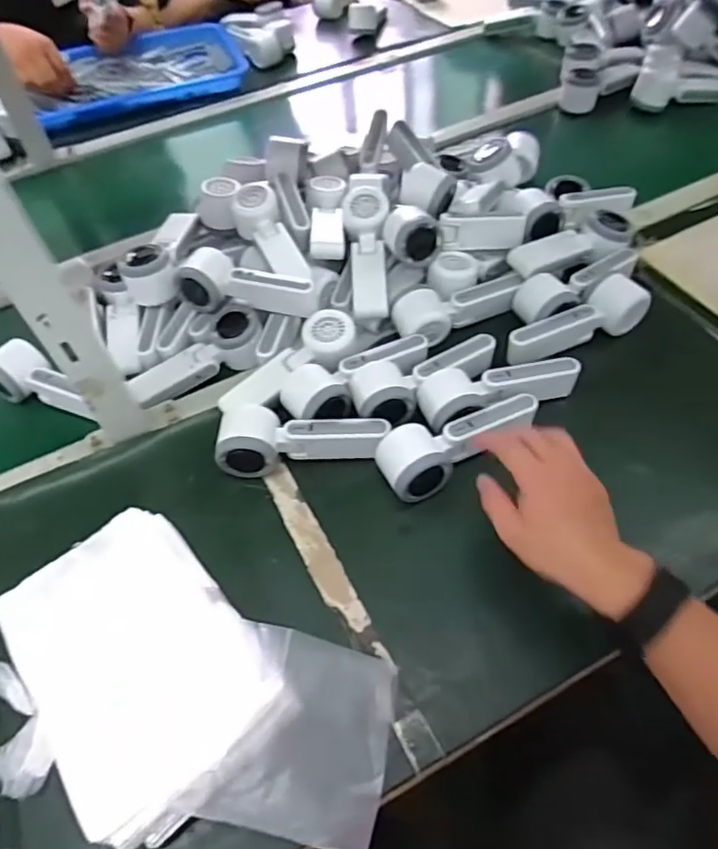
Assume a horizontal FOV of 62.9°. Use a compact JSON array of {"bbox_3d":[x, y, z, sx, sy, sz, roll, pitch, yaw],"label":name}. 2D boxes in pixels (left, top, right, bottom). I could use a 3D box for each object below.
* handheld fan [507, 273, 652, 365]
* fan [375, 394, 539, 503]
[{"bbox_3d":[0.240,-0.113,0.646,0.162,0.040,0.049,-25,55,-13],"label":"handheld fan"},{"bbox_3d":[0.098,0.013,0.566,0.162,0.039,0.061,-25,58,-10],"label":"fan"}]

